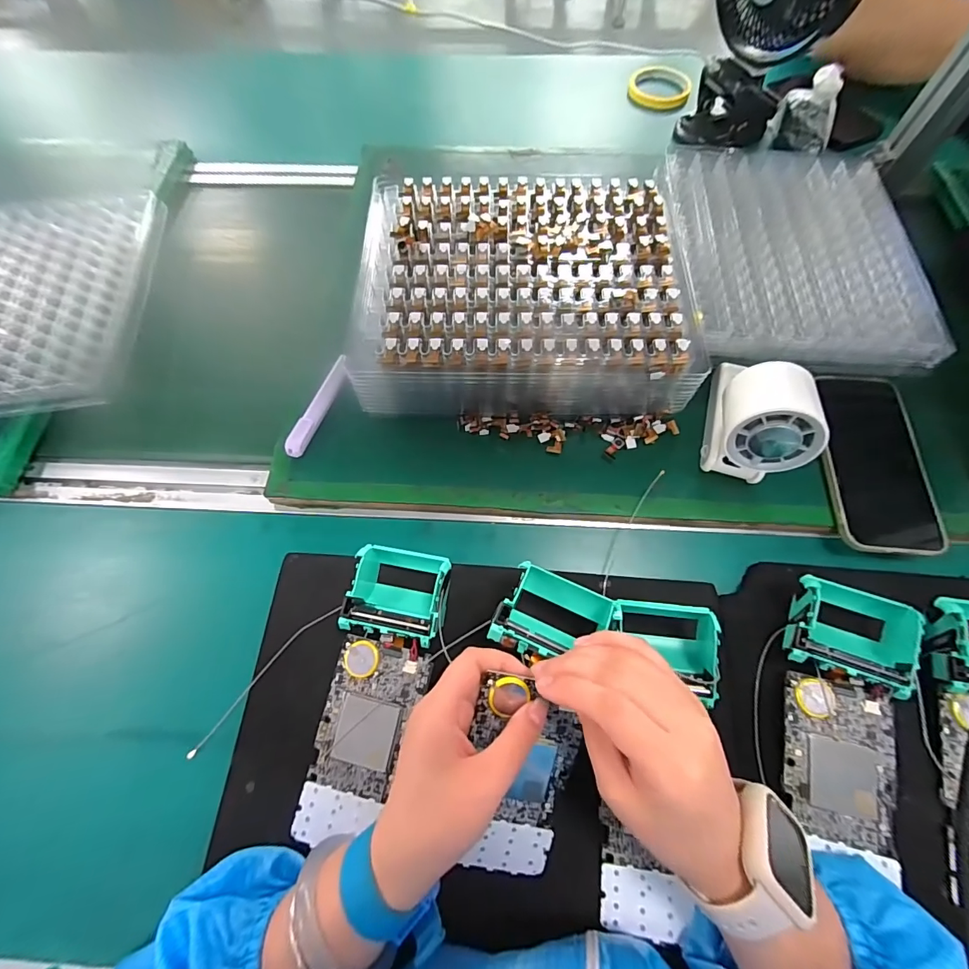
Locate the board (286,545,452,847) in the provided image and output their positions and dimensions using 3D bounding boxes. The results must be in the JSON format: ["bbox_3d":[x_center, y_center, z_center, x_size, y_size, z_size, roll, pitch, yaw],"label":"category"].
[{"bbox_3d":[-0.075,0.138,0.303,0.071,0.043,0.187,11,69,3],"label":"board"}]

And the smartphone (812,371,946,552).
[{"bbox_3d":[0.325,-0.022,0.365,0.075,0.016,0.161,3,71,4],"label":"smartphone"}]

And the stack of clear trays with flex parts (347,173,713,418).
[{"bbox_3d":[0.034,-0.179,0.397,0.282,0.065,0.247,-2,70,2],"label":"stack of clear trays with flex parts"}]

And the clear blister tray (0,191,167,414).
[{"bbox_3d":[-0.487,-0.198,0.447,0.251,0.020,0.285,-4,70,1],"label":"clear blister tray"}]

